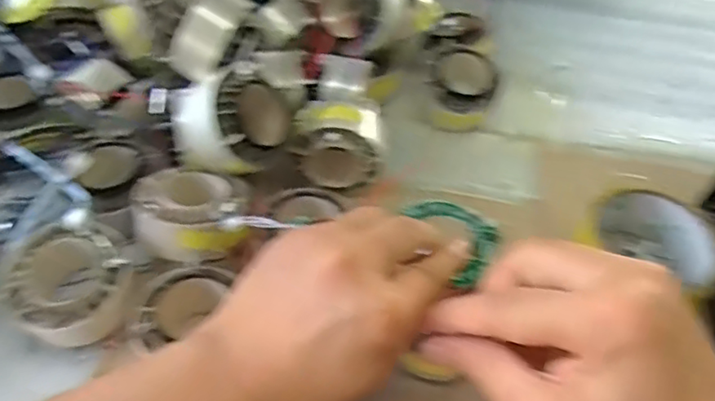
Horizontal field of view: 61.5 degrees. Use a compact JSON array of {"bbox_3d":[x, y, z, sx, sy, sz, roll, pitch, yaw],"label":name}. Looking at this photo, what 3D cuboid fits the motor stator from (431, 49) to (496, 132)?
[{"bbox_3d":[0.083,-0.087,0.489,0.059,0.053,0.054,13,49,7],"label":"motor stator"}]

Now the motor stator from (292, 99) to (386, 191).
[{"bbox_3d":[-0.013,-0.039,0.416,0.062,0.053,0.043,-3,49,-7],"label":"motor stator"}]

